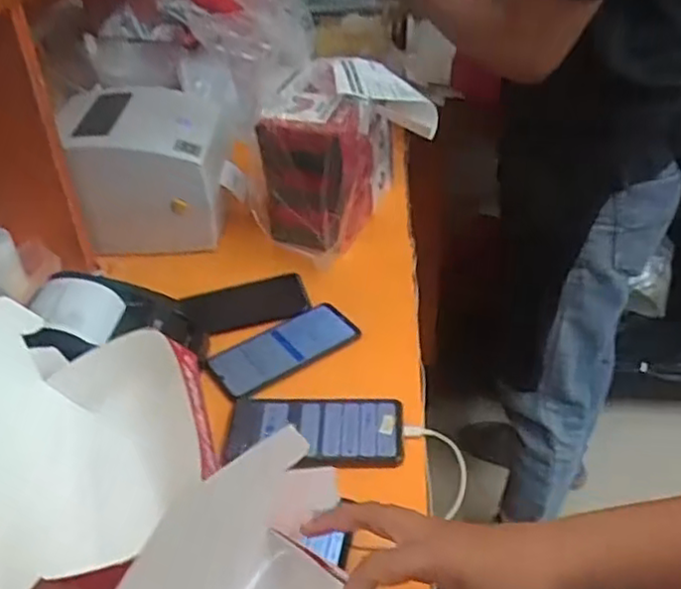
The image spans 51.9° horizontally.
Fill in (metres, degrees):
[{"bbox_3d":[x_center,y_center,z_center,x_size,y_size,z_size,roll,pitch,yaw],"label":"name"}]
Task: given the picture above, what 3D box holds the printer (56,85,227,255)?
[{"bbox_3d":[-0.249,-0.169,0.940,0.193,0.170,0.171,-3,40,1],"label":"printer"}]

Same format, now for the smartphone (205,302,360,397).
[{"bbox_3d":[-0.062,0.058,0.773,0.162,0.004,0.073,-28,46,-26],"label":"smartphone"}]

